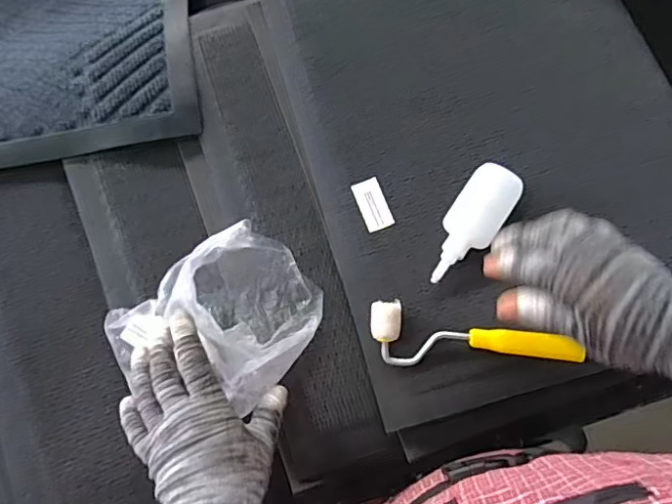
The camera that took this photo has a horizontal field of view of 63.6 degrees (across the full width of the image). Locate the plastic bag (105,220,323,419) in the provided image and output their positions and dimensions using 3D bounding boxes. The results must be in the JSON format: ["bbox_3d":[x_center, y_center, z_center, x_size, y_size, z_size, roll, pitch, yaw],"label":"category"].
[{"bbox_3d":[-0.096,0.061,0.469,0.163,0.093,0.133,-33,80,-6],"label":"plastic bag"}]

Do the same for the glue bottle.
[{"bbox_3d":[0.126,-0.025,0.507,0.047,0.026,0.121,33,84,11],"label":"glue bottle"}]

